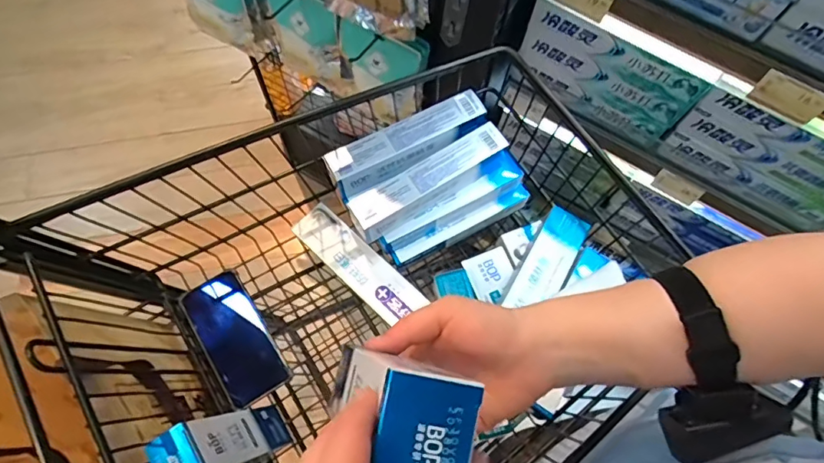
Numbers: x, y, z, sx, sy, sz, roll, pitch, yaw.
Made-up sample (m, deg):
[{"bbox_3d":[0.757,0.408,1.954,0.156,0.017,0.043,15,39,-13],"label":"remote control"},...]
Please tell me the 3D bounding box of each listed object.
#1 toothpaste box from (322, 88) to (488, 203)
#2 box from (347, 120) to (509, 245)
[{"bbox_3d":[-0.007,-0.107,0.595,0.193,0.041,0.047,-28,72,-11],"label":"toothpaste box"},{"bbox_3d":[0.019,-0.059,0.581,0.193,0.040,0.043,-34,74,-13],"label":"box"}]

